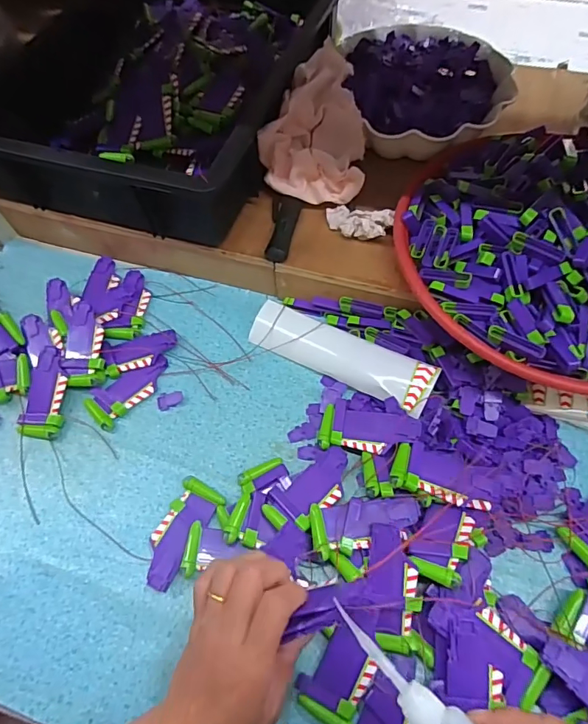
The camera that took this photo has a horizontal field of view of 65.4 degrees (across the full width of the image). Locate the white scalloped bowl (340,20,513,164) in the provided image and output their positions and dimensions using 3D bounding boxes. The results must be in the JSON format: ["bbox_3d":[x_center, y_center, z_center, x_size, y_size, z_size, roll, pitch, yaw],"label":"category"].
[{"bbox_3d":[0.155,-0.326,0.537,0.184,0.057,0.212,1,61,3],"label":"white scalloped bowl"}]

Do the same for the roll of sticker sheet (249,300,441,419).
[{"bbox_3d":[0.044,-0.008,0.463,0.192,0.037,0.047,27,66,15],"label":"roll of sticker sheet"}]

